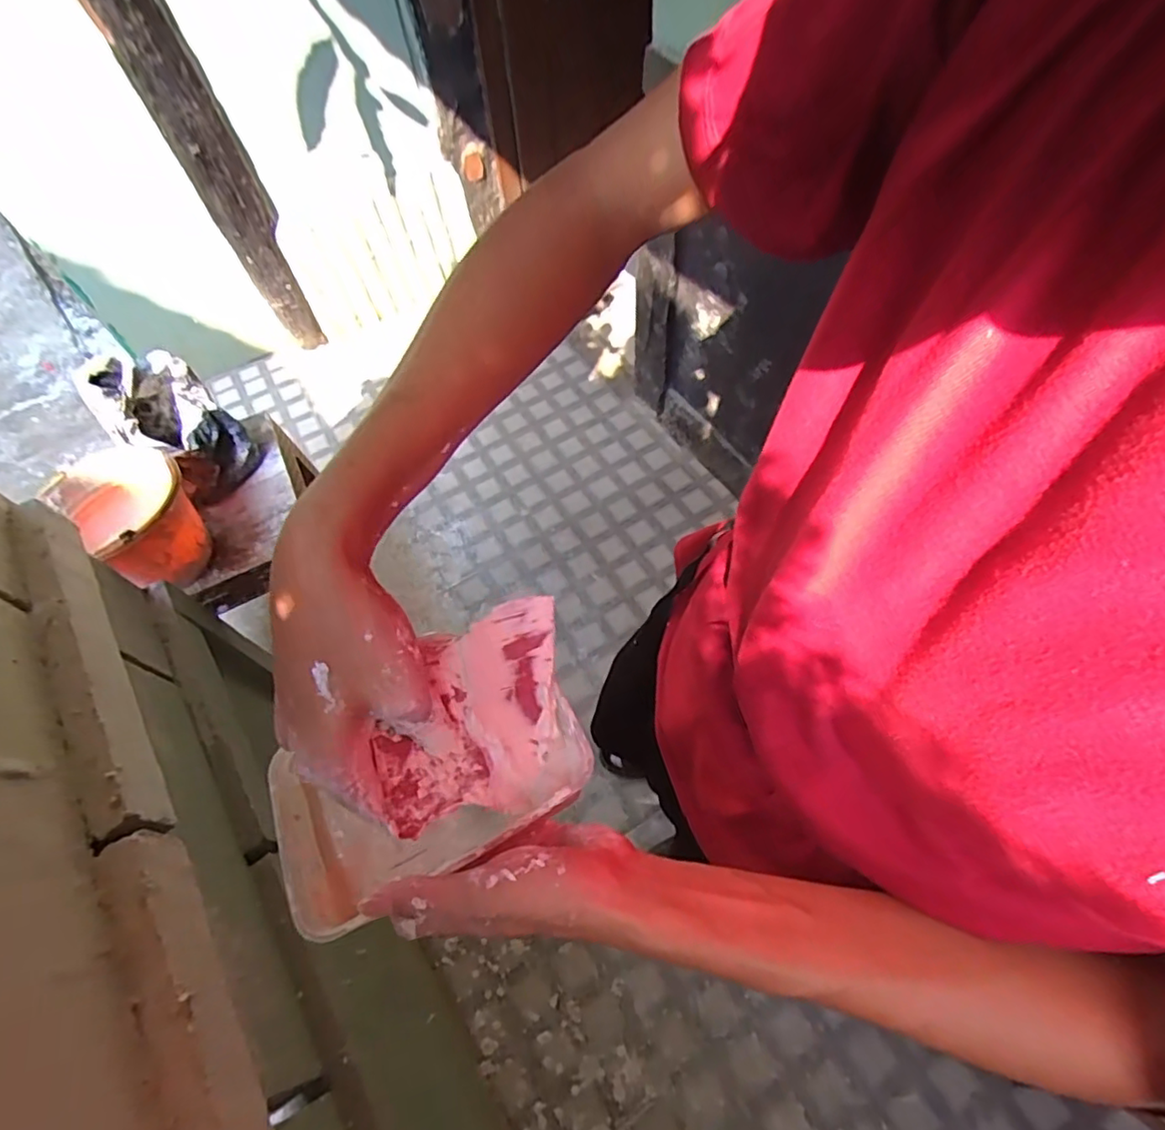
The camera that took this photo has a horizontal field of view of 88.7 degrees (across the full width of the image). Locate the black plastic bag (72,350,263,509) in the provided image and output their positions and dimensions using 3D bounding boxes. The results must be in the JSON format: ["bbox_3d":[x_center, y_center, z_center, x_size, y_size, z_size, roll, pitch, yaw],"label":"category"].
[{"bbox_3d":[-0.831,-0.290,1.213,0.192,0.263,0.191,39,69,22],"label":"black plastic bag"}]

